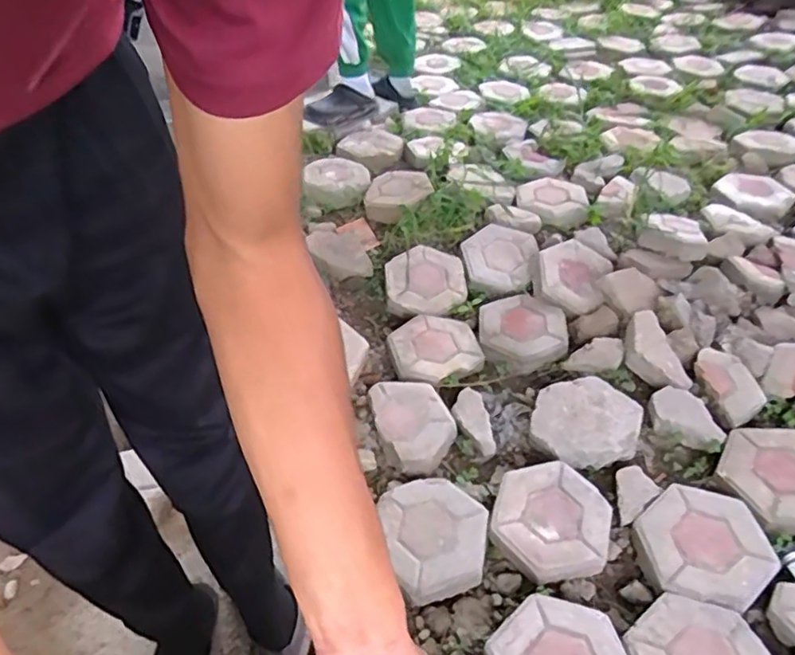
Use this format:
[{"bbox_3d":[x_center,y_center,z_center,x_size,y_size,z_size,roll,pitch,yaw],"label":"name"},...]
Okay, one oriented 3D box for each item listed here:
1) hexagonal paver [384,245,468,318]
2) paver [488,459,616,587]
[{"bbox_3d":[0.068,-0.113,1.512,0.195,0.060,0.197,-6,63,-9],"label":"hexagonal paver"},{"bbox_3d":[0.272,0.347,1.078,0.215,0.051,0.210,-15,48,-10],"label":"paver"}]

